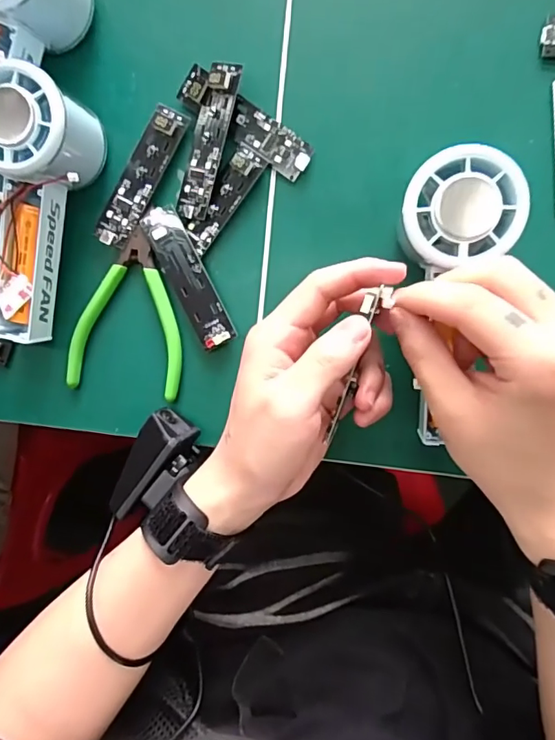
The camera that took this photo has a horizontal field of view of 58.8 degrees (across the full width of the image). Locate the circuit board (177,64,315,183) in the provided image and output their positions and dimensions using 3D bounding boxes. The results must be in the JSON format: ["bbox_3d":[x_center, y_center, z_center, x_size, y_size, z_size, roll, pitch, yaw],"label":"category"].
[{"bbox_3d":[-0.020,-0.151,0.302,0.092,0.008,0.023,36,101,2],"label":"circuit board"}]

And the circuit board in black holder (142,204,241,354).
[{"bbox_3d":[-0.055,-0.058,0.308,0.023,0.005,0.093,-27,87,7],"label":"circuit board in black holder"}]

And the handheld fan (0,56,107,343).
[{"bbox_3d":[-0.149,-0.095,0.301,0.053,0.058,0.150,15,106,6],"label":"handheld fan"}]

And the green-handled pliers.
[{"bbox_3d":[-0.094,-0.036,0.316,0.074,0.006,0.102,10,92,7],"label":"green-handled pliers"}]

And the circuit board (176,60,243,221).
[{"bbox_3d":[-0.043,-0.140,0.302,0.024,0.008,0.090,20,100,19],"label":"circuit board"}]

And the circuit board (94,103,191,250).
[{"bbox_3d":[-0.087,-0.122,0.308,0.026,0.004,0.091,27,94,6],"label":"circuit board"}]

